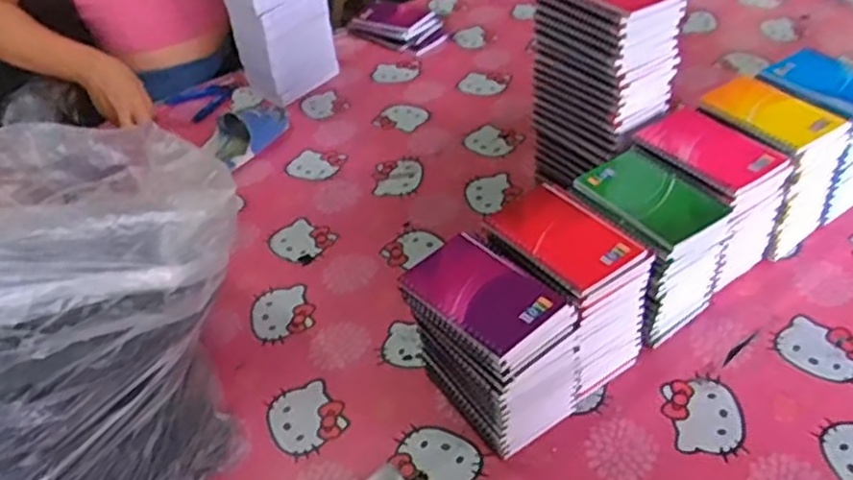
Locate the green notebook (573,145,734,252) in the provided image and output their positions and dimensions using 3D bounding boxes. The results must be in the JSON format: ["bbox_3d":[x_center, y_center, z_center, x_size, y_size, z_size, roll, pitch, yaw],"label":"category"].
[{"bbox_3d":[0.219,-0.046,0.696,0.100,0.014,0.127,-27,46,-21],"label":"green notebook"}]

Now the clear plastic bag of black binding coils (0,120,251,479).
[{"bbox_3d":[-0.338,0.057,0.684,0.336,0.263,0.399,-15,43,-9],"label":"clear plastic bag of black binding coils"}]

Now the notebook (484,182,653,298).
[{"bbox_3d":[0.125,-0.009,0.652,0.091,0.008,0.128,-29,46,-23],"label":"notebook"}]

